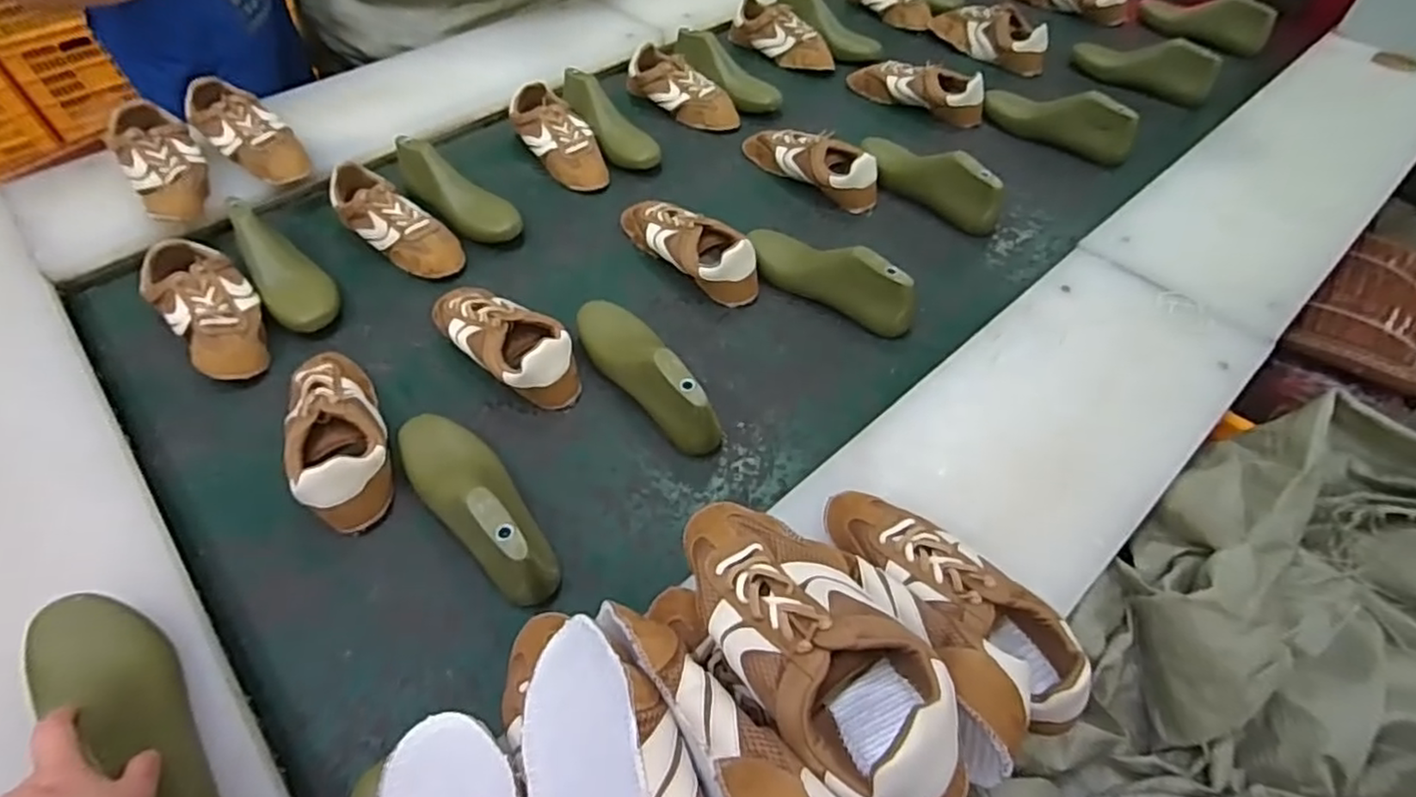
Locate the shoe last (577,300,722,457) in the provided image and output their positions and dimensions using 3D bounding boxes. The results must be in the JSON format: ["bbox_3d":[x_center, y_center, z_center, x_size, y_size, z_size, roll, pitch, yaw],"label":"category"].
[{"bbox_3d":[-0.074,-0.041,0.737,0.077,0.082,0.244,-28,58,-20],"label":"shoe last"}]

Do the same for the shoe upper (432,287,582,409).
[{"bbox_3d":[-0.247,-0.072,0.786,0.236,0.079,0.095,32,59,21],"label":"shoe upper"}]

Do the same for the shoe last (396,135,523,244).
[{"bbox_3d":[-0.363,-0.300,0.948,0.236,0.079,0.078,38,62,25],"label":"shoe last"}]

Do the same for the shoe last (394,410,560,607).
[{"bbox_3d":[-0.227,0.090,0.640,0.081,0.086,0.249,-34,61,-23],"label":"shoe last"}]

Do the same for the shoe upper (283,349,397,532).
[{"bbox_3d":[-0.390,0.028,0.698,0.085,0.074,0.224,-21,56,-15],"label":"shoe upper"}]

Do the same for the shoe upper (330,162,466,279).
[{"bbox_3d":[-0.430,-0.242,0.907,0.223,0.067,0.077,33,60,22],"label":"shoe upper"}]

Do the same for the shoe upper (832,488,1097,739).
[{"bbox_3d":[0.188,0.158,0.538,0.089,0.081,0.234,-35,61,-23],"label":"shoe upper"}]

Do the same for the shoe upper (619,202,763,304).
[{"bbox_3d":[-0.026,-0.214,0.892,0.087,0.067,0.238,-34,61,-23],"label":"shoe upper"}]

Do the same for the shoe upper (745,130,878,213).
[{"bbox_3d":[0.156,-0.370,1.020,0.084,0.072,0.237,-34,61,-23],"label":"shoe upper"}]

